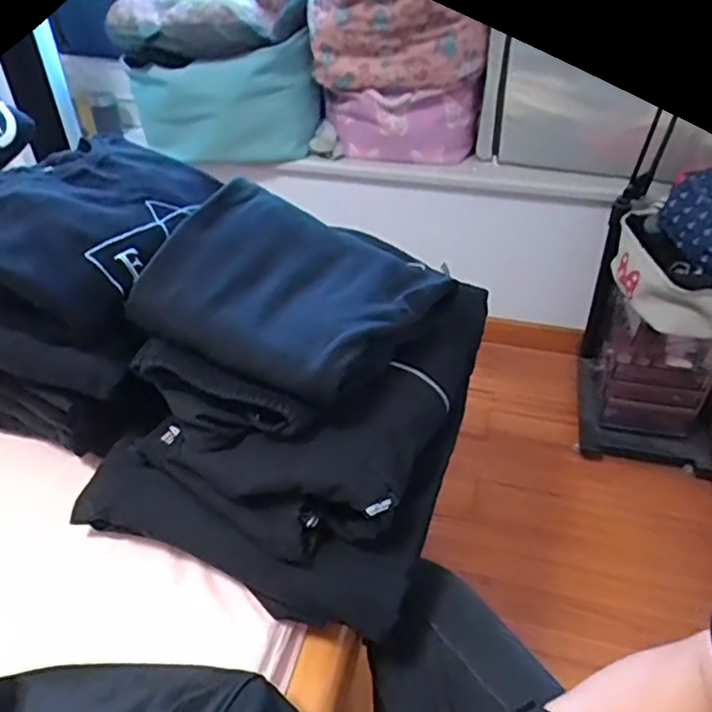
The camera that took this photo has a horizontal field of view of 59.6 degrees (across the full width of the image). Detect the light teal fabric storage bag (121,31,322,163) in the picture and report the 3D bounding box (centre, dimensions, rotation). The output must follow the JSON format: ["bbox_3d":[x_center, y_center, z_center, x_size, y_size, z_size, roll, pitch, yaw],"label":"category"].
[{"bbox_3d":[-0.323,-0.614,1.519,0.450,0.289,0.096,2,39,4],"label":"light teal fabric storage bag"}]

